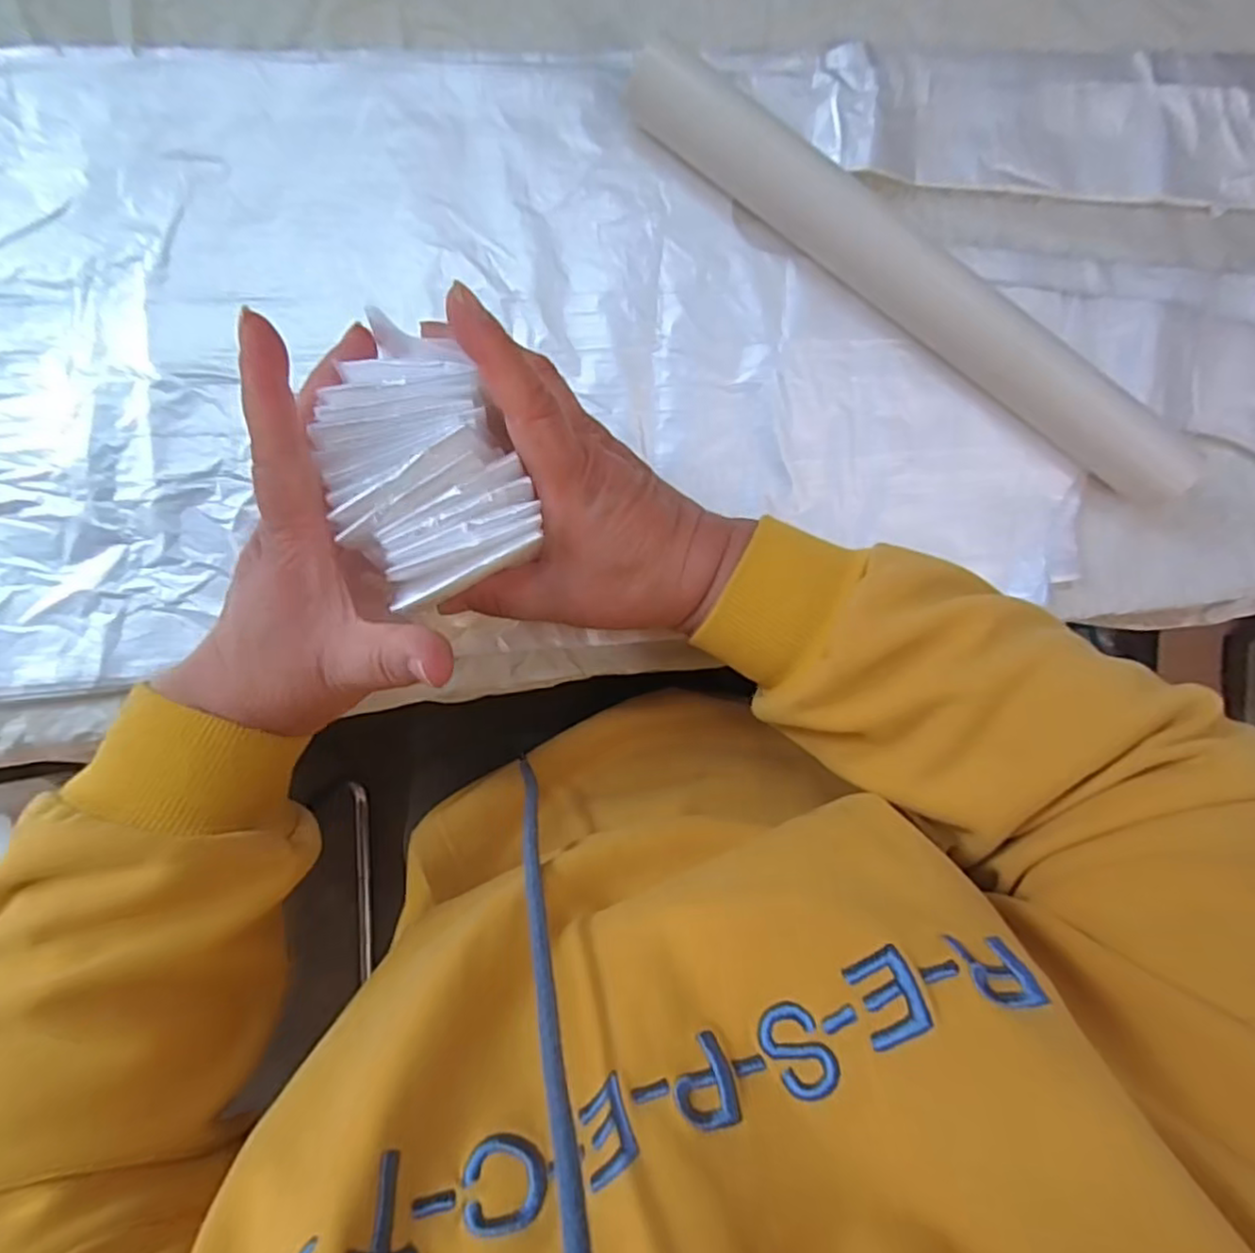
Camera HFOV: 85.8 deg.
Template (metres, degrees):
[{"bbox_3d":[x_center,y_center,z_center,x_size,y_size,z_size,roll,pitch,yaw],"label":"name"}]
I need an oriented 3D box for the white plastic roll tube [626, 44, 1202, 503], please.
[{"bbox_3d":[0.156,-0.179,0.360,0.353,0.035,0.034,34,86,-5],"label":"white plastic roll tube"}]

